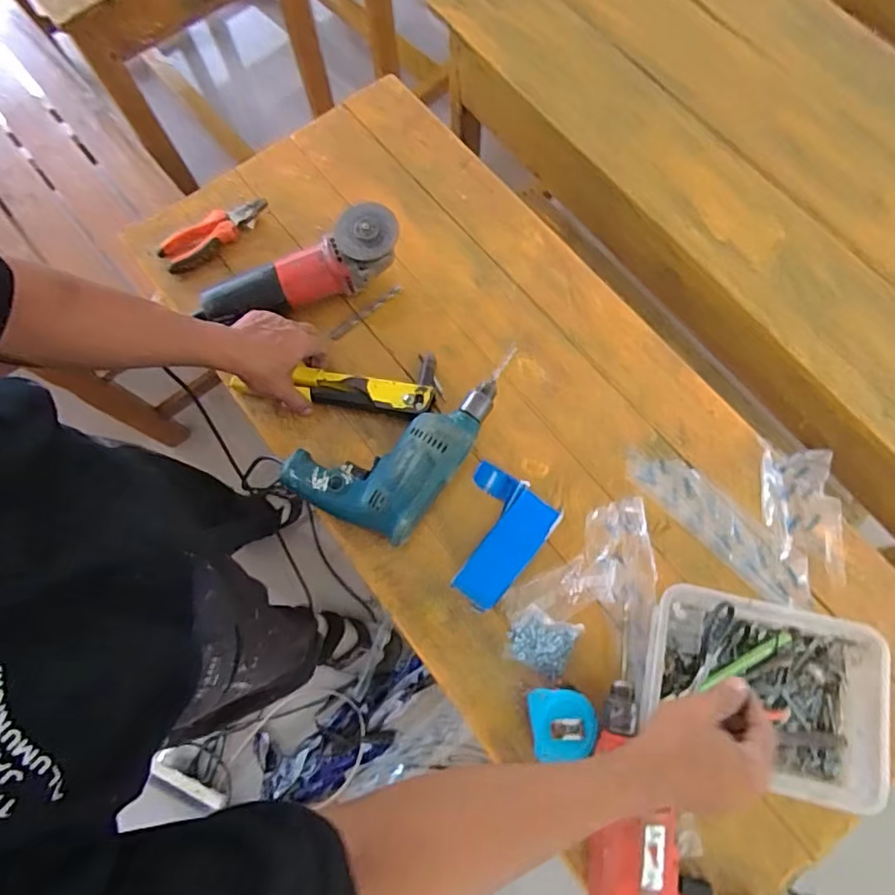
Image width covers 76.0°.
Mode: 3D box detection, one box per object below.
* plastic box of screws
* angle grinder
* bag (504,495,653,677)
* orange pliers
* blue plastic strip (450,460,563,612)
[{"bbox_3d":[0.313,0.245,0.578,0.237,0.050,0.170,12,73,6],"label":"plastic box of screws"},{"bbox_3d":[-0.179,-0.212,0.713,0.253,0.092,0.081,-27,74,-6],"label":"angle grinder"},{"bbox_3d":[0.156,0.160,0.615,0.209,0.033,0.122,-43,76,-11],"label":"bag"},{"bbox_3d":[-0.316,-0.291,0.778,0.153,0.020,0.049,-34,75,-8],"label":"orange pliers"},{"bbox_3d":[0.046,0.097,0.647,0.109,0.020,0.141,38,77,12],"label":"blue plastic strip"}]

